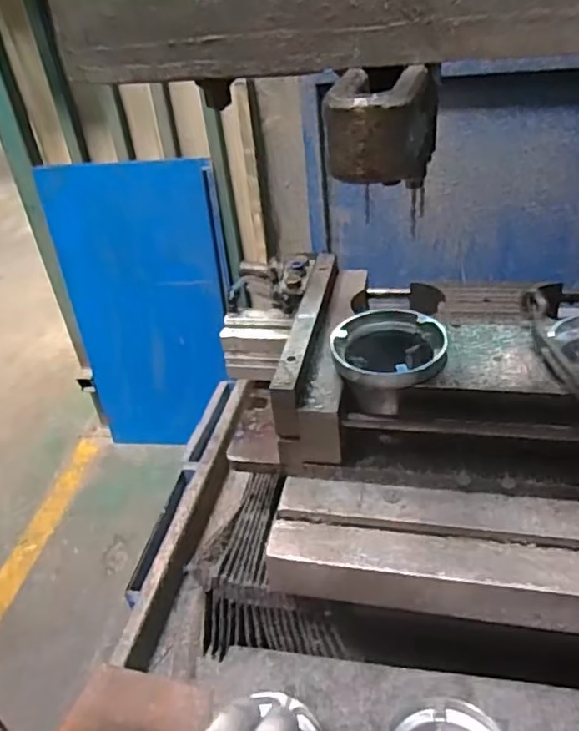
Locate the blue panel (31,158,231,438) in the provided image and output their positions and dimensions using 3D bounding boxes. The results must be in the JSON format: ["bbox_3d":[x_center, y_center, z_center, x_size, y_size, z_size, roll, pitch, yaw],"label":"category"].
[{"bbox_3d":[-0.367,-0.133,1.616,0.429,0.801,0.037,-2,28,6],"label":"blue panel"}]

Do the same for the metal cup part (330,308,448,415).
[{"bbox_3d":[0.085,-0.005,0.510,0.091,0.053,0.091,3,37,12],"label":"metal cup part"}]

